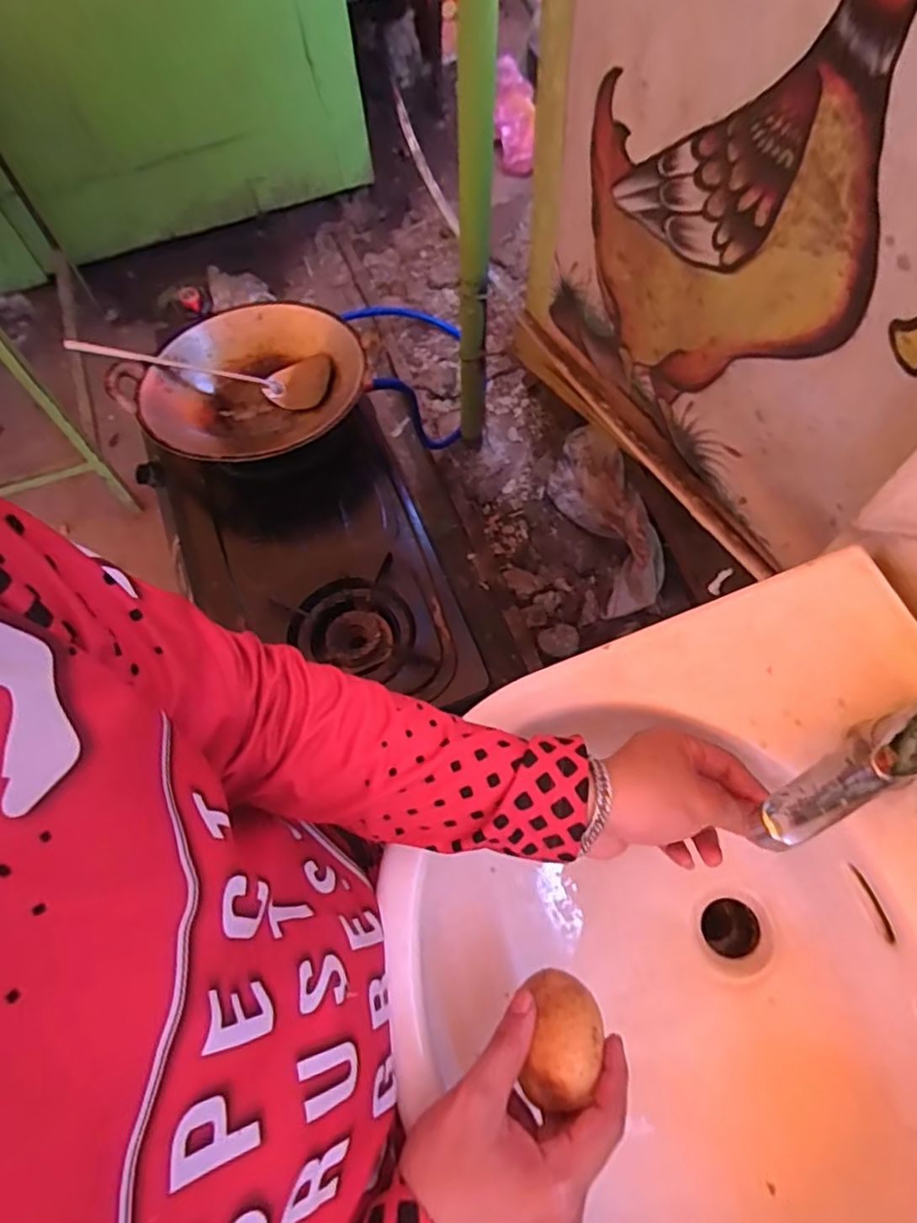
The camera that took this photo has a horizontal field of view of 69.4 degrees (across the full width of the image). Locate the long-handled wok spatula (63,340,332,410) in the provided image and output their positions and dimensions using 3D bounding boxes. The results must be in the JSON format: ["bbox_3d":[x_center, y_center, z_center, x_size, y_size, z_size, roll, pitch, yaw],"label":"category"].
[{"bbox_3d":[-0.382,-0.373,1.005,0.367,0.071,0.072,4,64,-17],"label":"long-handled wok spatula"}]

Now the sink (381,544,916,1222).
[{"bbox_3d":[0.165,0.233,0.451,0.395,0.172,0.419,-19,66,-5],"label":"sink"}]

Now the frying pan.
[{"bbox_3d":[-0.301,-0.334,1.000,0.331,0.108,0.291,-39,70,-14],"label":"frying pan"}]

